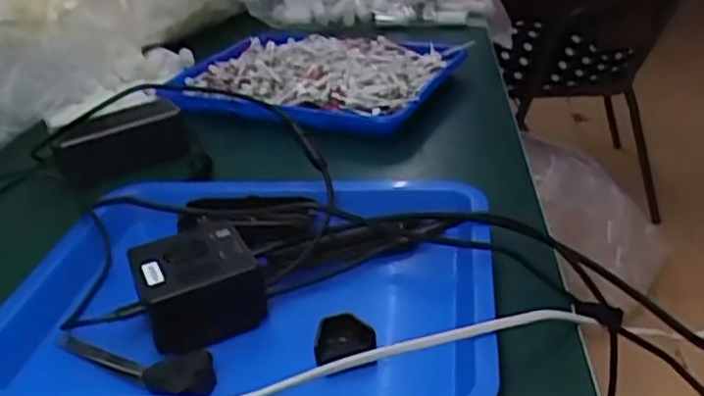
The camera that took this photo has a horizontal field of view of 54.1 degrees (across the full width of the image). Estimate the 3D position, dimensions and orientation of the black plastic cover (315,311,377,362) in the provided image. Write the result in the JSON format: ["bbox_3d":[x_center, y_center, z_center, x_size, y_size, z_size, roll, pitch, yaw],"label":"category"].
[{"bbox_3d":[-0.005,0.091,0.441,0.038,0.027,0.025,-5,29,-1],"label":"black plastic cover"}]

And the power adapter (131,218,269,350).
[{"bbox_3d":[-0.106,0.058,0.470,0.076,0.049,0.064,-18,32,-23],"label":"power adapter"}]

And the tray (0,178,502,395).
[{"bbox_3d":[-0.075,0.056,0.476,0.337,0.051,0.256,0,30,7],"label":"tray"}]

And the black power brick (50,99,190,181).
[{"bbox_3d":[-0.223,-0.059,0.661,0.128,0.045,0.054,-18,33,-25],"label":"black power brick"}]

